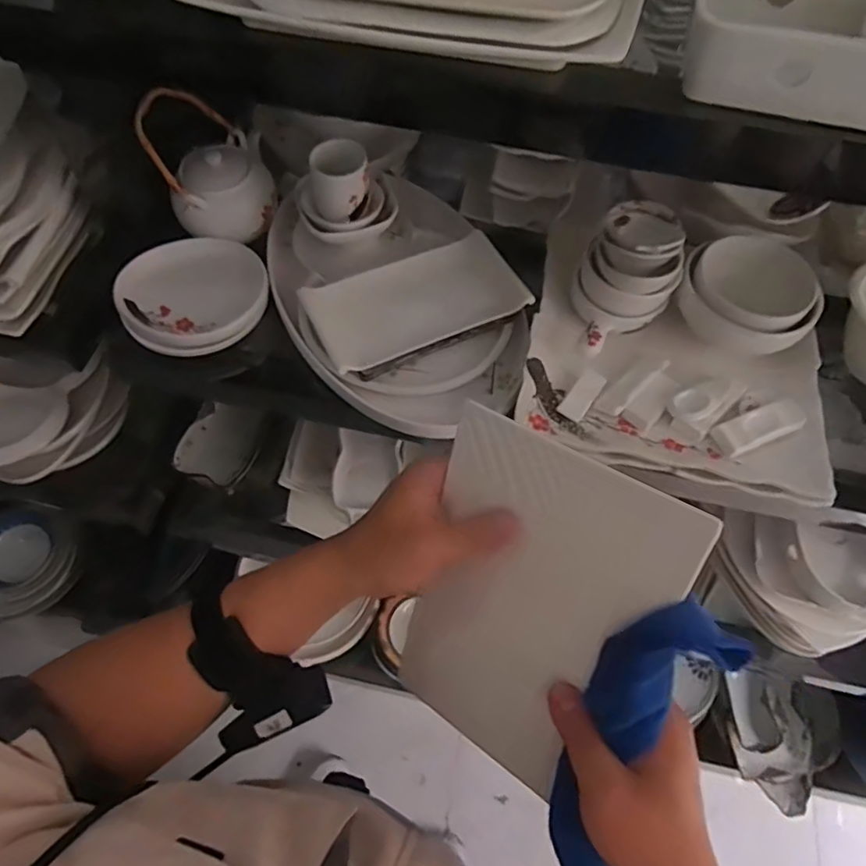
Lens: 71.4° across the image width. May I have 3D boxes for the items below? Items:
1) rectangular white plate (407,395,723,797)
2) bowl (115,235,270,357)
[{"bbox_3d":[0.057,0.122,0.404,0.156,0.237,0.023,25,21,7],"label":"rectangular white plate"},{"bbox_3d":[-0.289,-0.175,0.727,0.167,0.066,0.138,-17,63,-11],"label":"bowl"}]

